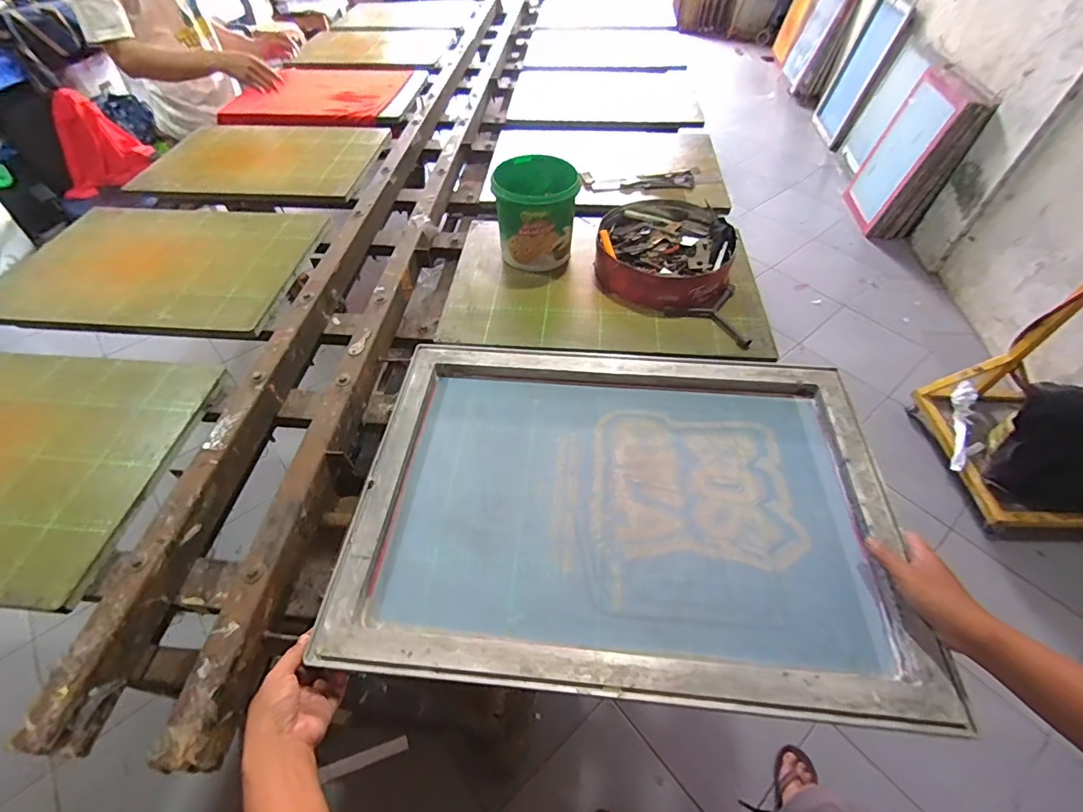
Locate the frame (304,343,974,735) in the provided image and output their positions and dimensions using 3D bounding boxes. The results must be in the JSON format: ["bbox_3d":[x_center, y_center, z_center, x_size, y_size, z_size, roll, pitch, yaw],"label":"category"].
[{"bbox_3d":[0.100,0.109,0.621,0.646,0.049,0.484,5,51,3],"label":"frame"}]

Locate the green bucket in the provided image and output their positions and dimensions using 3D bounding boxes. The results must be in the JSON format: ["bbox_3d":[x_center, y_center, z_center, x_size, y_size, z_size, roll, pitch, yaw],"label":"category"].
[{"bbox_3d":[-0.012,-0.379,0.934,0.149,0.176,0.136,-1,52,1],"label":"green bucket"}]

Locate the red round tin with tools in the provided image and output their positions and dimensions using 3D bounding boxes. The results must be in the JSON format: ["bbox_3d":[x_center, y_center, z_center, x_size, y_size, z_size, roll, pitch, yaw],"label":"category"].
[{"bbox_3d":[0.249,-0.311,0.947,0.273,0.085,0.283,16,54,14],"label":"red round tin with tools"}]

